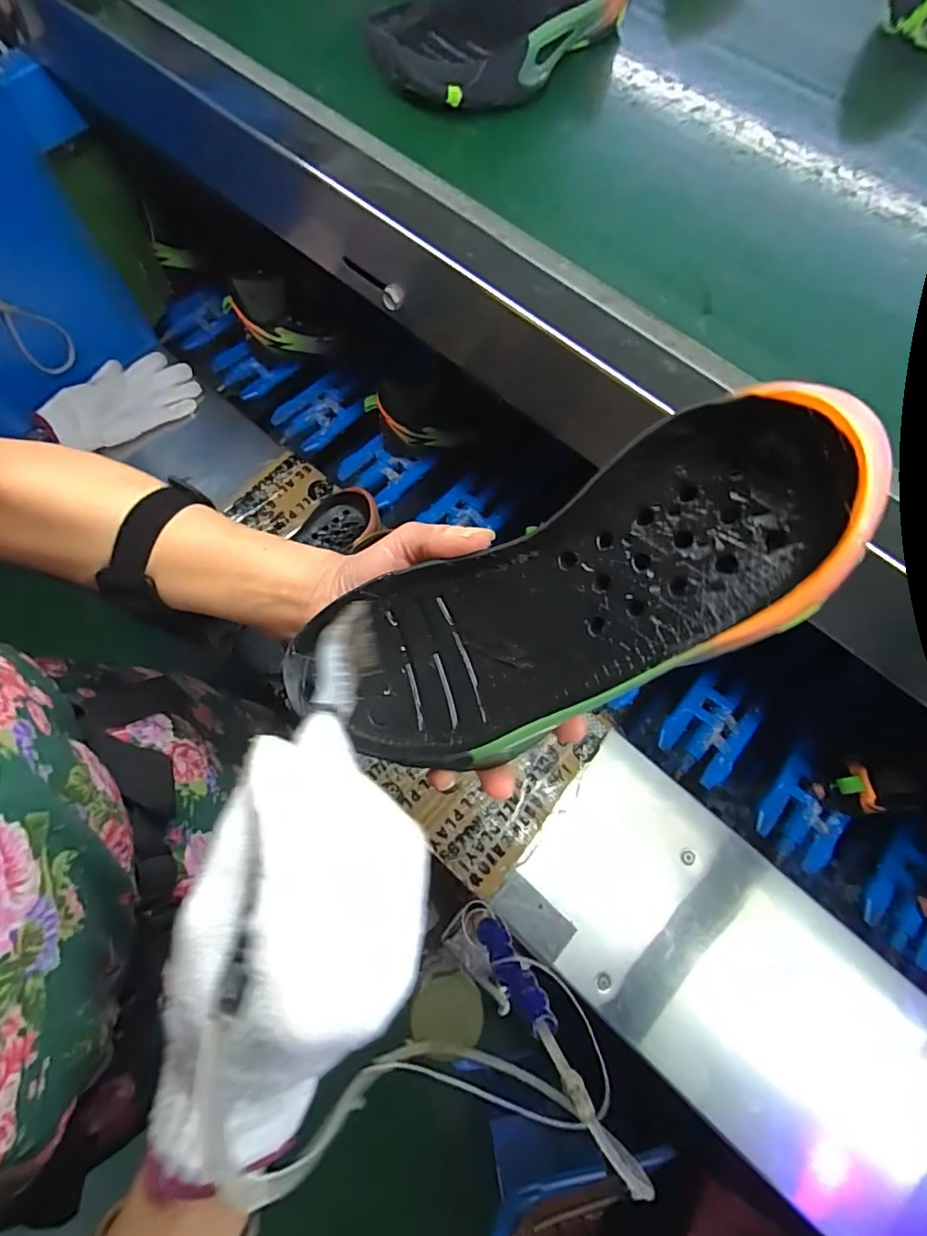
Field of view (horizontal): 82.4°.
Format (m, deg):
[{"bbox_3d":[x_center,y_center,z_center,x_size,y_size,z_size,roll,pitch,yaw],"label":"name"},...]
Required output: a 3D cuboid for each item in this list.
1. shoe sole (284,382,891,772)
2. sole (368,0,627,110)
[{"bbox_3d":[0.023,0.002,0.215,0.242,0.039,0.086,-28,66,32],"label":"shoe sole"},{"bbox_3d":[0.036,-0.452,0.393,0.101,0.059,0.222,40,75,14],"label":"sole"}]

